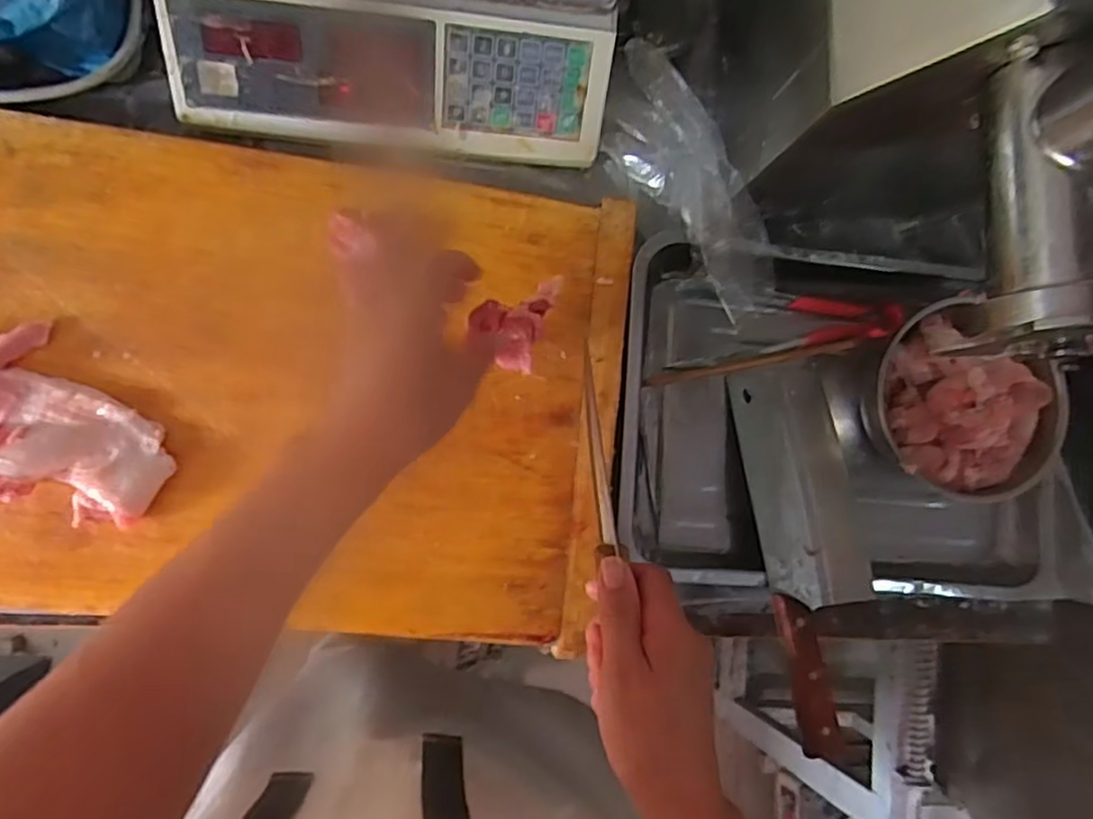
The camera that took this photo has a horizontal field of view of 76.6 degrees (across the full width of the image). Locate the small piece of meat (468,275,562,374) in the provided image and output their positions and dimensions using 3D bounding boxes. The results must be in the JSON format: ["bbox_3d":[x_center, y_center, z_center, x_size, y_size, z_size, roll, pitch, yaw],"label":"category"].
[{"bbox_3d":[-0.024,-0.068,0.493,0.053,0.028,0.072,19,83,-6],"label":"small piece of meat"}]

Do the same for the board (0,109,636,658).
[{"bbox_3d":[-0.227,-0.022,0.498,0.566,0.027,0.349,5,87,-6],"label":"board"}]

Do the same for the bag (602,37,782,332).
[{"bbox_3d":[0.122,-0.192,0.574,0.094,0.046,0.242,-32,91,-9],"label":"bag"}]

